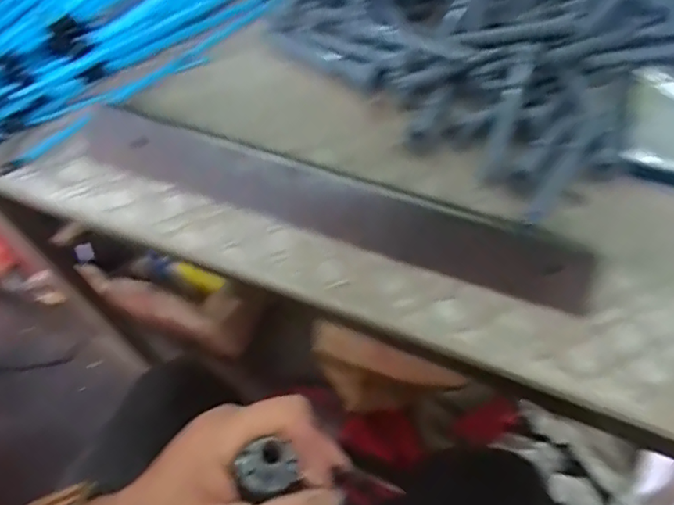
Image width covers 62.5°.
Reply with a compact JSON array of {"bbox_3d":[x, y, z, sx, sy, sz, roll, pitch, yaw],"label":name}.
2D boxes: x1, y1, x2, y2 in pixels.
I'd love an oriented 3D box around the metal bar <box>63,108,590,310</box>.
[{"bbox_3d":[-0.018,-0.036,0.333,0.328,0.023,0.037,18,65,12],"label":"metal bar"}]

